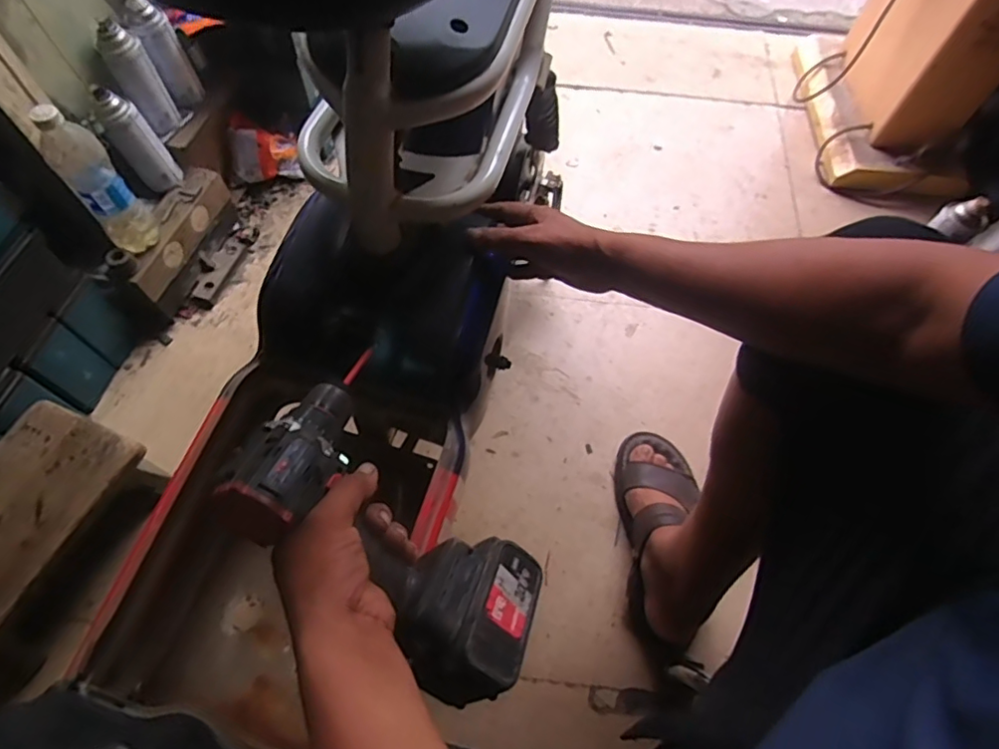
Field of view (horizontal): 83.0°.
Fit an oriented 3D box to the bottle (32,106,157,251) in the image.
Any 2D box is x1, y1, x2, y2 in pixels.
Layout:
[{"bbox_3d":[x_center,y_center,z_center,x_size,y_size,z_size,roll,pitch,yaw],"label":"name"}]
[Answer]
[{"bbox_3d":[-0.558,-0.272,0.785,0.068,0.220,0.062,-34,68,-18],"label":"bottle"}]

